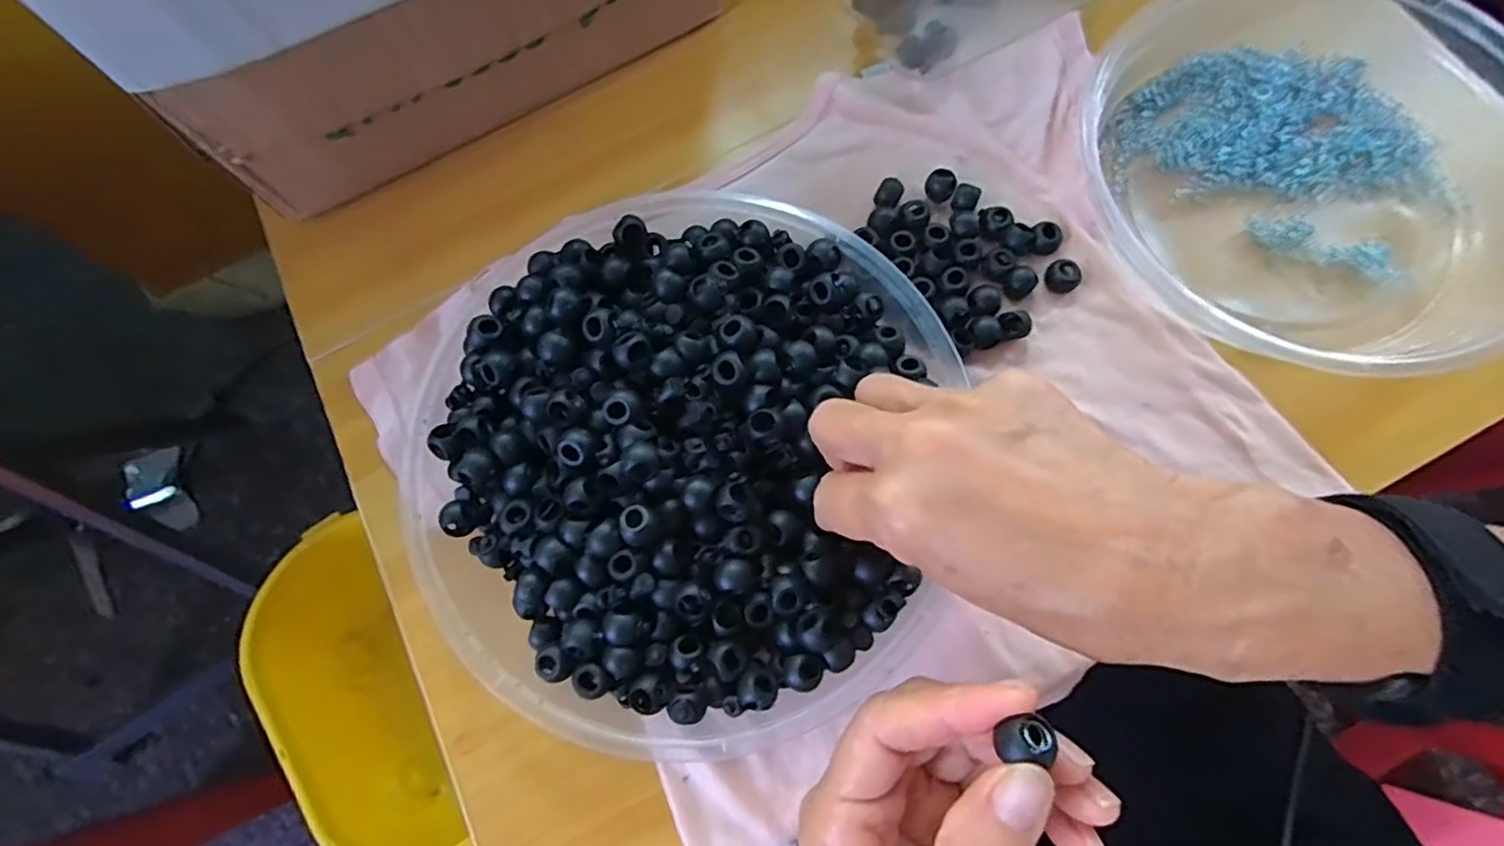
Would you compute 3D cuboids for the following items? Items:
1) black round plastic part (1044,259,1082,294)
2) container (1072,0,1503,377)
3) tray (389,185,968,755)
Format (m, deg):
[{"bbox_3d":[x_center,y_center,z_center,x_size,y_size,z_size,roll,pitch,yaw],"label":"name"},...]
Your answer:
[{"bbox_3d":[0.148,-0.070,0.305,0.015,0.009,0.014,-1,74,3],"label":"black round plastic part"},{"bbox_3d":[0.262,-0.127,0.305,0.195,0.038,0.209,0,75,2],"label":"container"},{"bbox_3d":[-0.033,0.007,0.279,0.232,0.050,0.225,25,77,8],"label":"tray"}]

